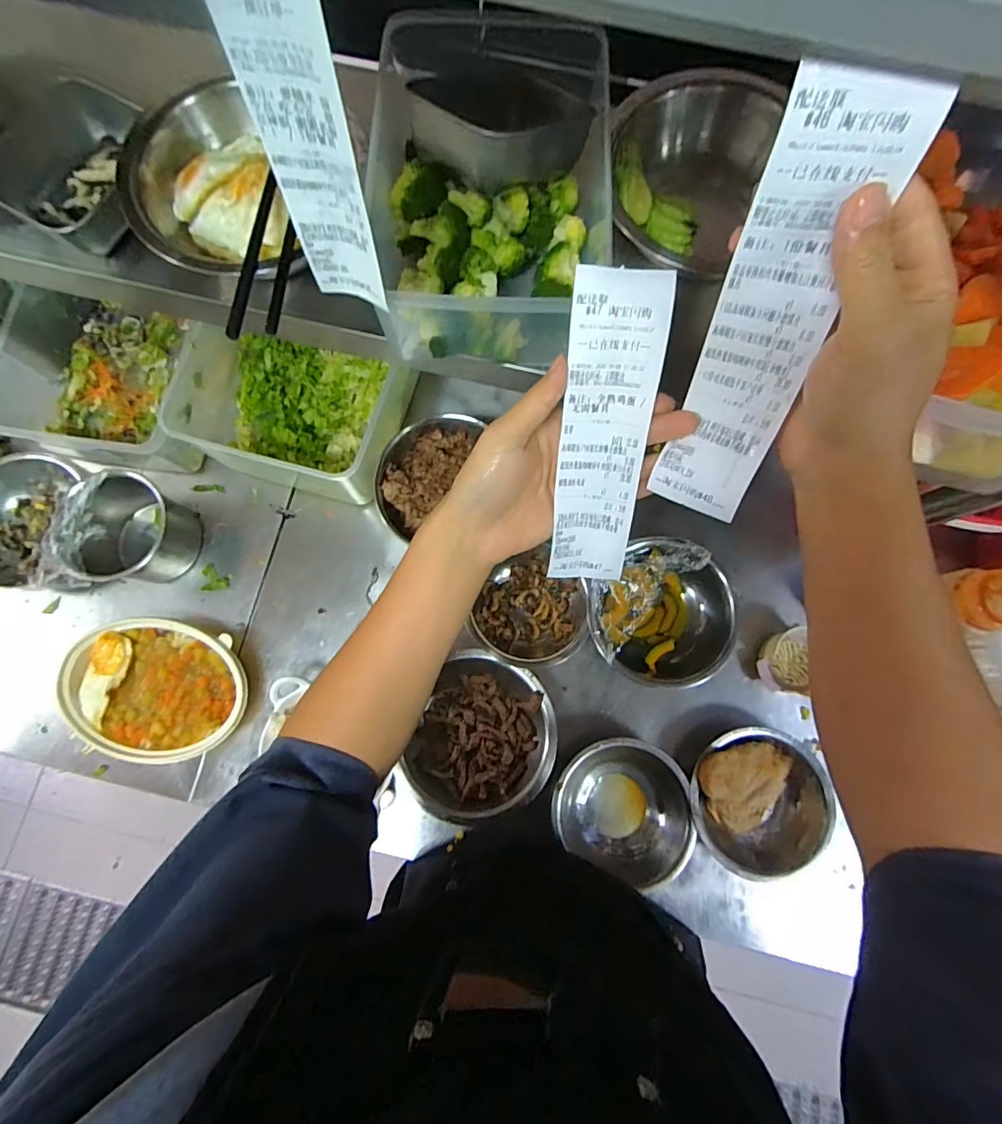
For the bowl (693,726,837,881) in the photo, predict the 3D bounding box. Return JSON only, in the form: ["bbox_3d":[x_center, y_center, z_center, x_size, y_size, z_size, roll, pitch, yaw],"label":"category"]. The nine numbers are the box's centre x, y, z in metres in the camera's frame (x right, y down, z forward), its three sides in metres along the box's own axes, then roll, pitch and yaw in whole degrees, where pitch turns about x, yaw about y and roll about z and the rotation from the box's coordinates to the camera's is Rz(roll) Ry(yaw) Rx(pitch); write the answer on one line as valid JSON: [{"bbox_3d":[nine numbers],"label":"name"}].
[{"bbox_3d":[0.309,0.288,0.614,0.155,0.073,0.162,0,79,-1],"label":"bowl"}]

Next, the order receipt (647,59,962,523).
[{"bbox_3d":[0.131,-0.112,0.249,0.053,0.191,0.045,5,42,0],"label":"order receipt"}]

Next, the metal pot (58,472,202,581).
[{"bbox_3d":[-0.476,-0.038,0.643,0.122,0.112,0.130,0,79,-1],"label":"metal pot"}]

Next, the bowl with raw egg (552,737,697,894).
[{"bbox_3d":[0.152,0.295,0.609,0.168,0.065,0.141,28,80,5],"label":"bowl with raw egg"}]

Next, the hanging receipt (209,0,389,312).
[{"bbox_3d":[-0.100,-0.212,0.268,0.052,0.165,0.007,15,71,4],"label":"hanging receipt"}]

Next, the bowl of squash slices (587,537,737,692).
[{"bbox_3d":[0.210,0.064,0.656,0.183,0.069,0.187,0,79,-1],"label":"bowl of squash slices"}]

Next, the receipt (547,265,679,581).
[{"bbox_3d":[0.064,-0.073,0.316,0.052,0.015,0.195,2,120,0],"label":"receipt"}]

